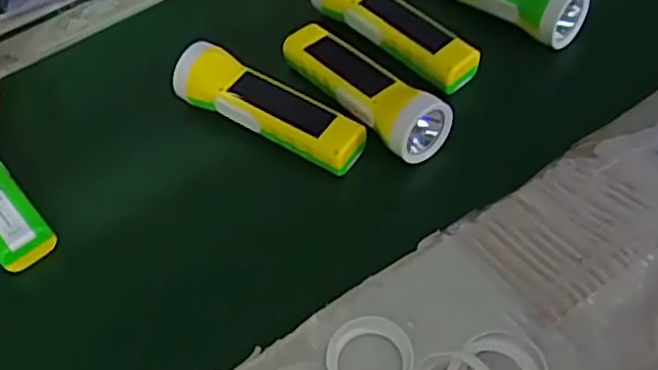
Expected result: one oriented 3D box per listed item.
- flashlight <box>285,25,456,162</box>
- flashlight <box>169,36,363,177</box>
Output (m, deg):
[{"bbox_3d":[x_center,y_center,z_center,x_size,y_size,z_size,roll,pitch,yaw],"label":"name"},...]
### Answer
[{"bbox_3d":[0.024,-0.087,0.574,0.043,0.048,0.170,-36,58,-21],"label":"flashlight"},{"bbox_3d":[-0.055,-0.065,0.581,0.188,0.049,0.041,25,59,22],"label":"flashlight"}]

